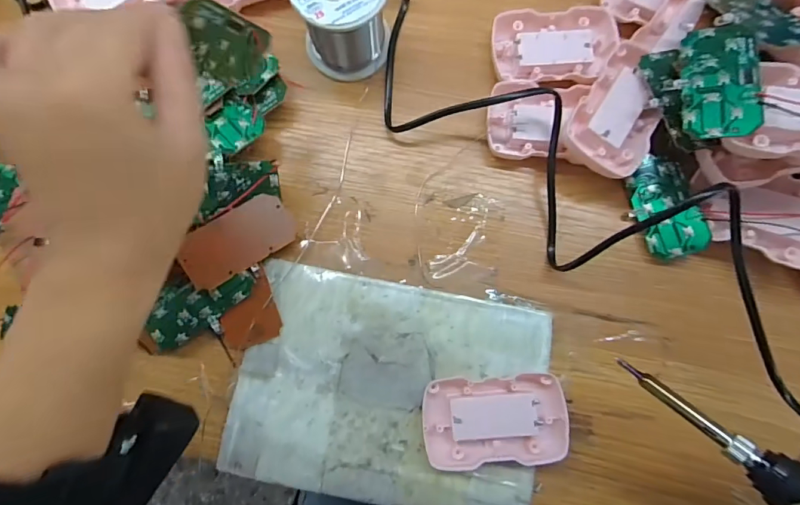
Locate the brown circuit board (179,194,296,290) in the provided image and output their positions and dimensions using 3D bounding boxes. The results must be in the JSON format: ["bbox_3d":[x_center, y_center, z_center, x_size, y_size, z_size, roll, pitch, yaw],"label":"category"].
[{"bbox_3d":[-0.108,-0.008,0.303,0.073,0.004,0.038,-33,93,-13],"label":"brown circuit board"}]

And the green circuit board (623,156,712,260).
[{"bbox_3d":[0.180,-0.031,0.315,0.041,0.007,0.070,-18,73,19],"label":"green circuit board"}]

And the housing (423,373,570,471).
[{"bbox_3d":[0.060,0.107,0.291,0.087,0.017,0.052,-3,82,0],"label":"housing"}]

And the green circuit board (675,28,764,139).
[{"bbox_3d":[0.184,-0.099,0.264,0.038,0.004,0.072,-2,72,24],"label":"green circuit board"}]

